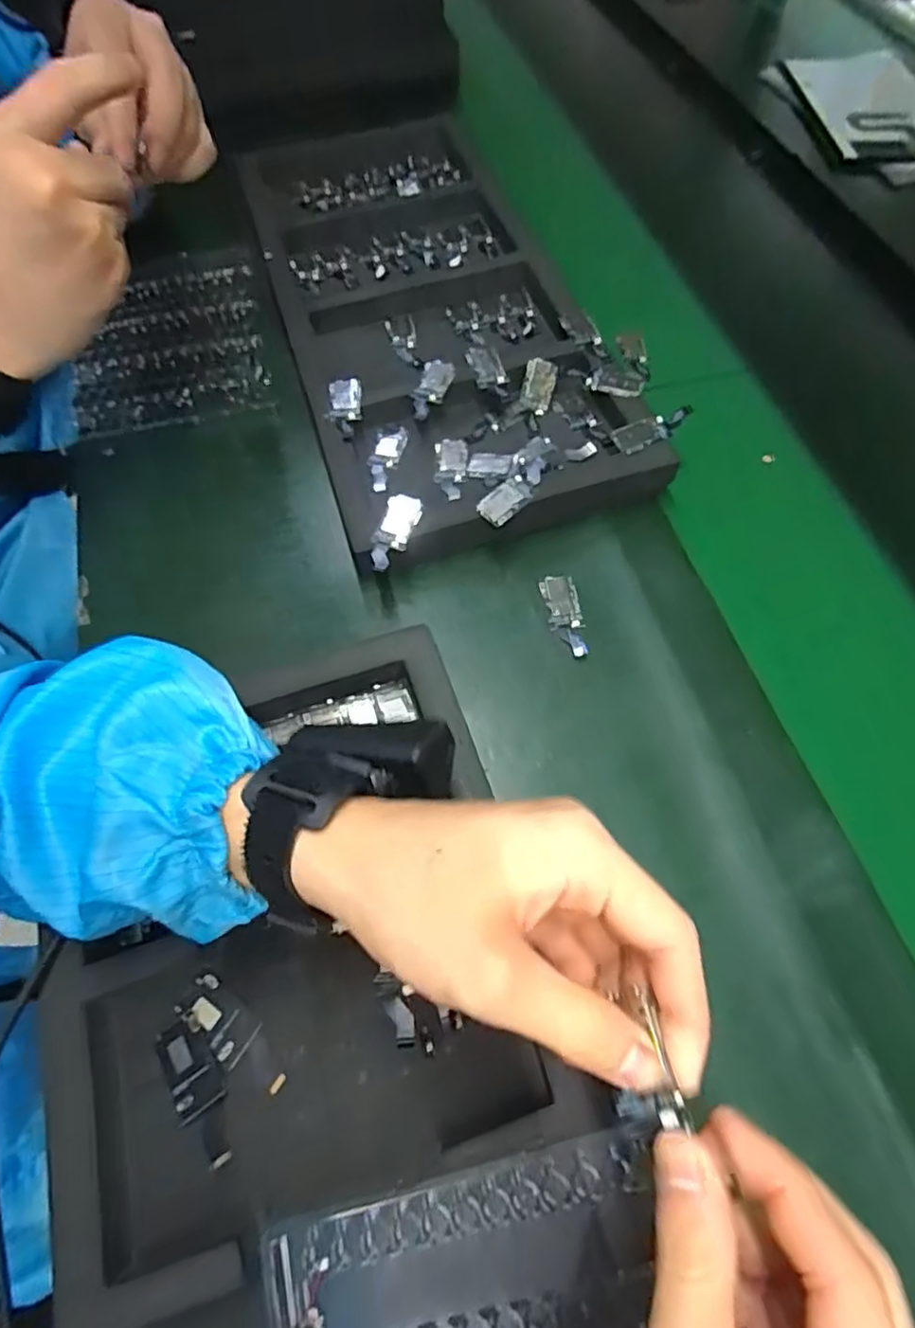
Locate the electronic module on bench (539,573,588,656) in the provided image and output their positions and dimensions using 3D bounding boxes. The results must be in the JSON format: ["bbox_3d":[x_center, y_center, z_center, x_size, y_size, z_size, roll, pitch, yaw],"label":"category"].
[{"bbox_3d":[0.068,-0.031,0.407,0.021,0.004,0.057,-10,61,-7],"label":"electronic module on bench"}]

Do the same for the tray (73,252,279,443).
[{"bbox_3d":[-0.234,-0.269,0.535,0.146,0.012,0.214,-12,61,-8],"label":"tray"}]

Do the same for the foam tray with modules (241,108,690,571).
[{"bbox_3d":[-0.029,-0.301,0.533,0.224,0.042,0.496,-15,62,-10],"label":"foam tray with modules"}]

